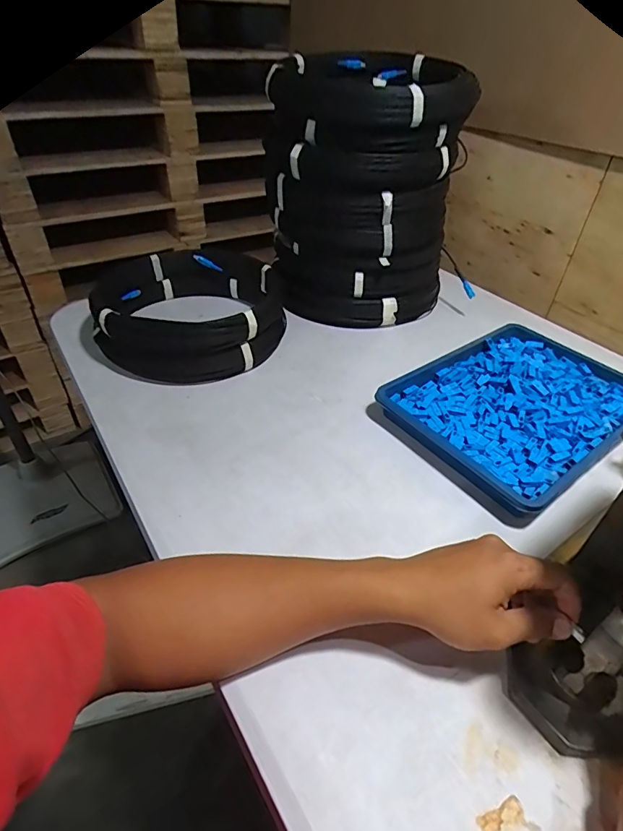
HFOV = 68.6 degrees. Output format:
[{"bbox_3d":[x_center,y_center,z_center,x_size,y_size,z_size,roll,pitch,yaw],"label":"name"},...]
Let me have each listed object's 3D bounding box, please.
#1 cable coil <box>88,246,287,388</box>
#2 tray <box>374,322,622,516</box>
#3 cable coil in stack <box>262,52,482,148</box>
[{"bbox_3d":[-0.188,-0.166,0.722,0.279,0.100,0.275,-8,42,-9],"label":"cable coil"},{"bbox_3d":[0.281,-0.021,0.610,0.315,0.033,0.234,-27,48,-27],"label":"tray"},{"bbox_3d":[0.097,-0.488,0.688,0.280,0.078,0.302,10,41,8],"label":"cable coil in stack"}]

